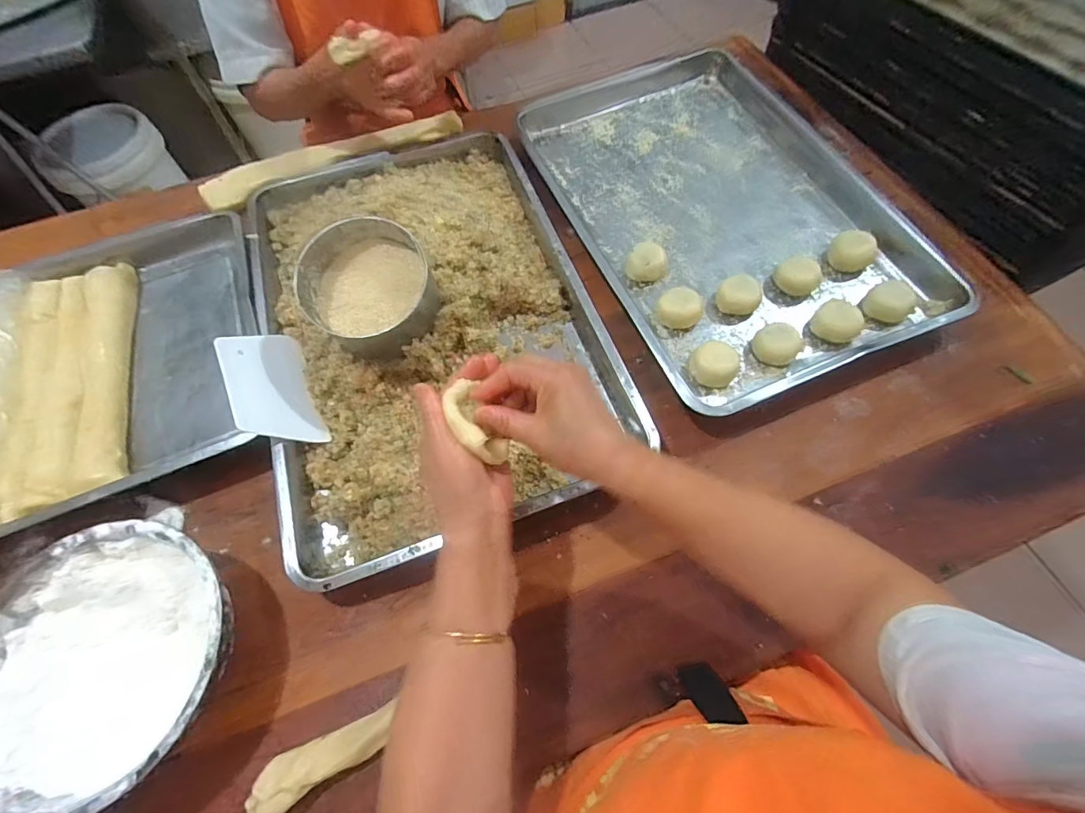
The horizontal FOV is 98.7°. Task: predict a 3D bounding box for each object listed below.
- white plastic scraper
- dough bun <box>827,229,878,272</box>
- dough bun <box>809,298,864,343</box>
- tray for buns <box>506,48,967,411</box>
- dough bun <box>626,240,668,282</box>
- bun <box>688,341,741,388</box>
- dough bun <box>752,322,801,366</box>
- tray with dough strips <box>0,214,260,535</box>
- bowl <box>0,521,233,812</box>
[{"bbox_3d":[-0.305,-0.024,0.526,0.006,0.091,0.144,-39,67,29],"label":"white plastic scraper"},{"bbox_3d":[0.410,-0.206,0.621,0.055,0.033,0.048,40,73,20],"label":"dough bun"},{"bbox_3d":[0.372,-0.110,0.577,0.066,0.035,0.053,-33,67,-13],"label":"dough bun"},{"bbox_3d":[0.234,-0.313,0.672,0.416,0.041,0.642,-22,65,-7],"label":"tray for buns"},{"bbox_3d":[0.142,-0.195,0.633,0.053,0.026,0.054,-1,64,3],"label":"dough bun"},{"bbox_3d":[0.203,-0.050,0.546,0.051,0.036,0.050,-1,64,3],"label":"bun"},{"bbox_3d":[0.282,-0.075,0.562,0.051,0.031,0.042,33,70,17],"label":"dough bun"},{"bbox_3d":[-0.615,-0.017,0.538,0.577,0.075,0.446,-26,65,-19],"label":"tray with dough strips"},{"bbox_3d":[-0.382,0.227,0.424,0.216,0.082,0.219,-1,64,3],"label":"bowl"}]

